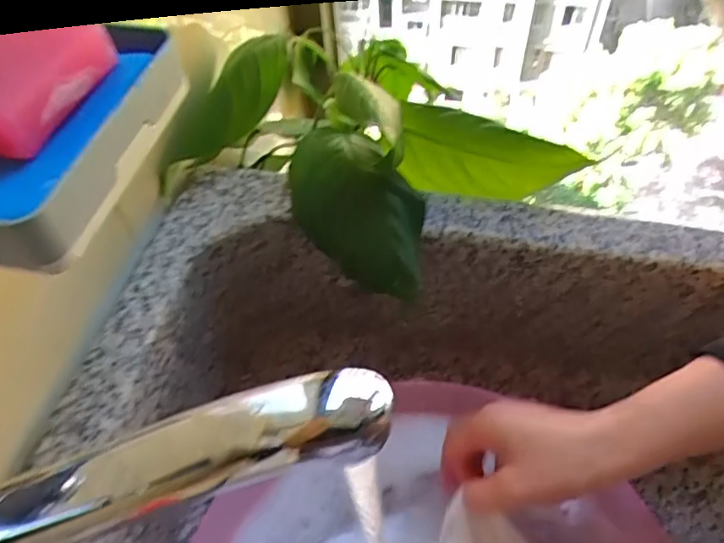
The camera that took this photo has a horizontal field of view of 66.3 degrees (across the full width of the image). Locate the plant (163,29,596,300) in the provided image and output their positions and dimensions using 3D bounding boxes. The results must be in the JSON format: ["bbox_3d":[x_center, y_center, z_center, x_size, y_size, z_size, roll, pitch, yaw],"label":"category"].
[{"bbox_3d":[-0.003,-0.086,0.441,0.276,0.117,0.166,28,59,22],"label":"plant"}]

